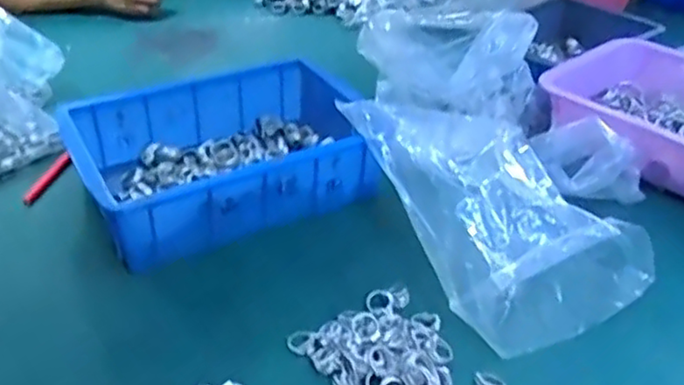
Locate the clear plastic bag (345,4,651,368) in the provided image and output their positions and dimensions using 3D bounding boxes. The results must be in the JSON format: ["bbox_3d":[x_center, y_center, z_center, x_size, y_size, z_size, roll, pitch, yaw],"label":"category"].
[{"bbox_3d":[0.131,-0.063,0.713,0.242,0.094,0.491,-4,35,-8],"label":"clear plastic bag"}]

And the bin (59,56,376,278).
[{"bbox_3d":[-0.119,-0.047,0.707,0.300,0.077,0.206,-18,43,-24],"label":"bin"}]

